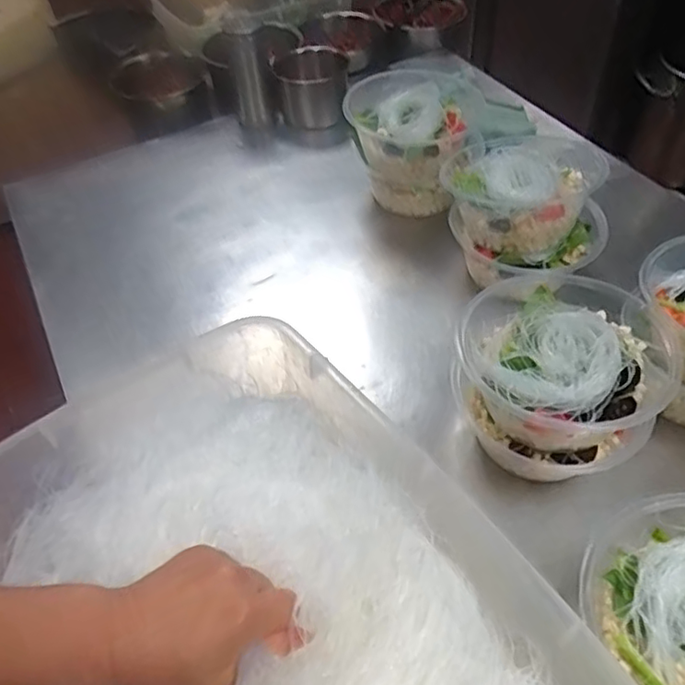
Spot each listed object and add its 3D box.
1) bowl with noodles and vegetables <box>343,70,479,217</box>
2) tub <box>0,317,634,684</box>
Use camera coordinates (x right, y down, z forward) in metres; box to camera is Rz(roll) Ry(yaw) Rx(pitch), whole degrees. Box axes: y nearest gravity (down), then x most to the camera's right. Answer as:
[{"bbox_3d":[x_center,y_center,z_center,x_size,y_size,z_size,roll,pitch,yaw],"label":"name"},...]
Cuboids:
[{"bbox_3d":[0.088,-0.250,0.771,0.157,0.138,0.135,1,50,4],"label":"bowl with noodles and vegetables"},{"bbox_3d":[-0.045,0.196,0.405,0.293,0.139,0.421,-32,55,-22],"label":"tub"}]

